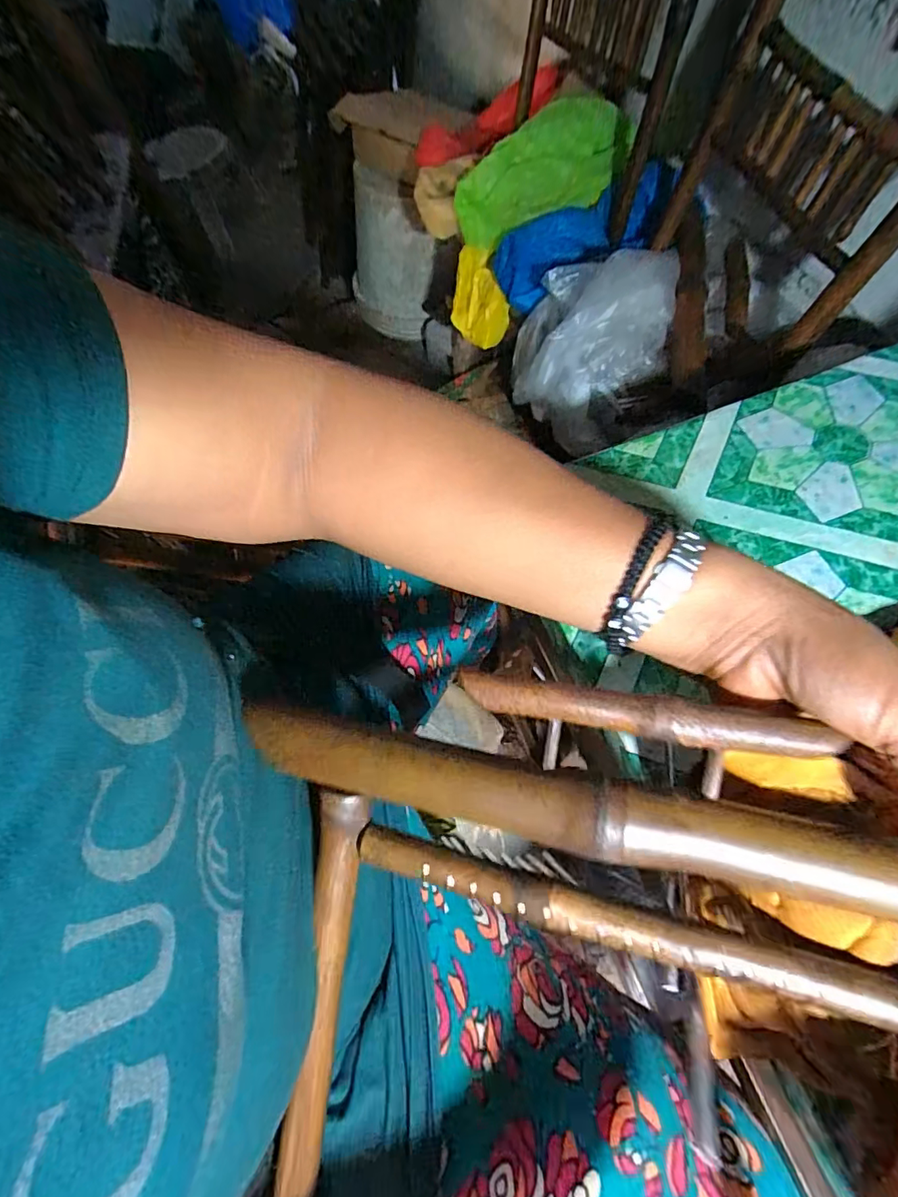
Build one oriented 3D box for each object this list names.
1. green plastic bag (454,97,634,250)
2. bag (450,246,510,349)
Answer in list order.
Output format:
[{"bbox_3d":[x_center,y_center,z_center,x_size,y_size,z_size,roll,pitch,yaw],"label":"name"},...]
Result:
[{"bbox_3d":[0.129,-0.600,0.721,0.244,0.089,0.112,-23,66,9],"label":"green plastic bag"},{"bbox_3d":[0.045,-0.449,0.769,0.050,0.106,0.135,-39,67,-13],"label":"bag"}]

